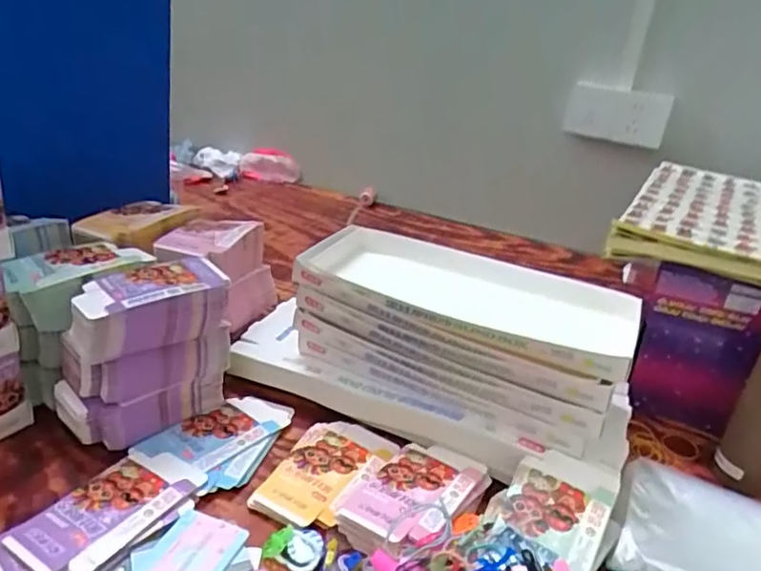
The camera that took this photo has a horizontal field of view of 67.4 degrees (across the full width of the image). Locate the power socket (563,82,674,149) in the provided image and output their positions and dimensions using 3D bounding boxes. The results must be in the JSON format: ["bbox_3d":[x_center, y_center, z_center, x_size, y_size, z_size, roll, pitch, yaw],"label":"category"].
[{"bbox_3d":[0.442,-0.316,1.072,0.172,0.100,0.040,15,26,19],"label":"power socket"}]

